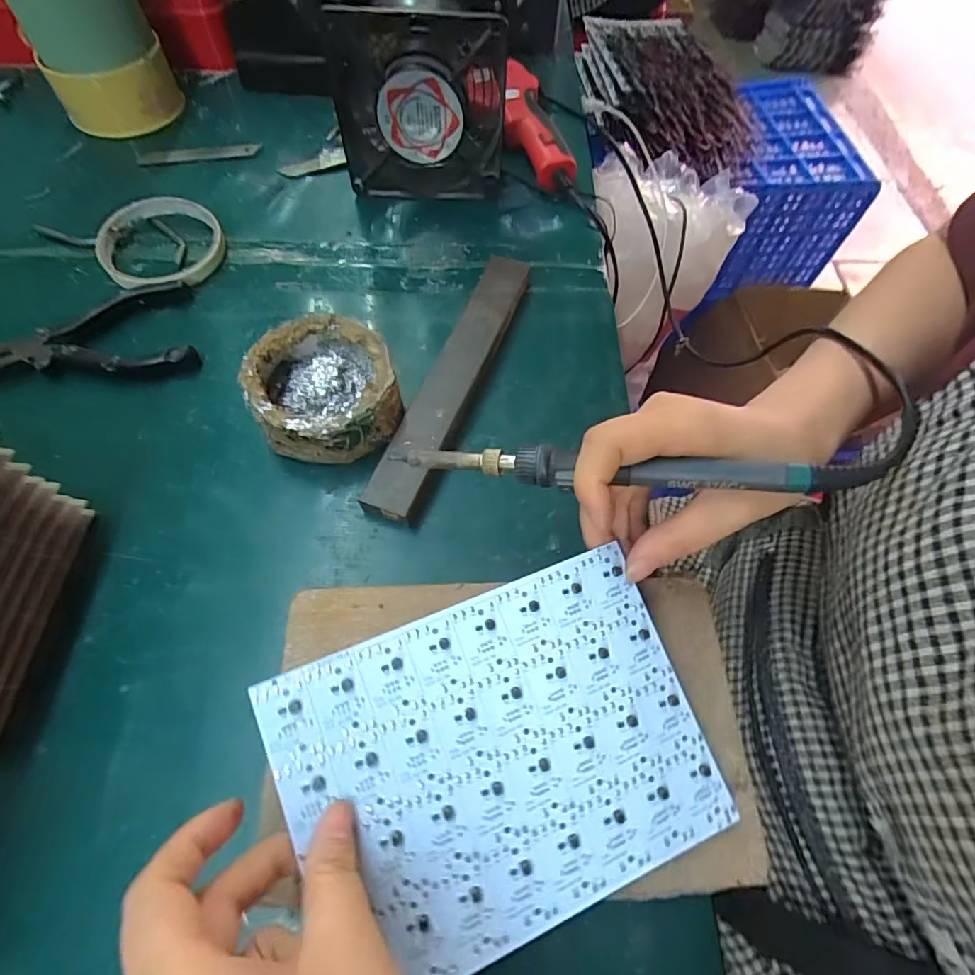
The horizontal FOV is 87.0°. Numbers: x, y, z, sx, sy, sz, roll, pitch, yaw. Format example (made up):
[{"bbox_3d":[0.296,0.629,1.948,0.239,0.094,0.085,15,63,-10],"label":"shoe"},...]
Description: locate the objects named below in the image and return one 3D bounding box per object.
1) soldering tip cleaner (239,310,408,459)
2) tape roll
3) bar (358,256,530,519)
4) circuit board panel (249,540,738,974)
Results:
[{"bbox_3d":[-0.097,-0.058,0.308,0.079,0.039,0.083,1,63,-3],"label":"soldering tip cleaner"},{"bbox_3d":[-0.239,-0.179,0.377,0.085,0.015,0.090,-21,67,-13],"label":"tape roll"},{"bbox_3d":[-0.022,-0.075,0.331,0.037,0.020,0.212,20,64,7],"label":"bar"},{"bbox_3d":[0.007,0.109,0.212,0.165,0.004,0.125,-20,79,-13],"label":"circuit board panel"}]

